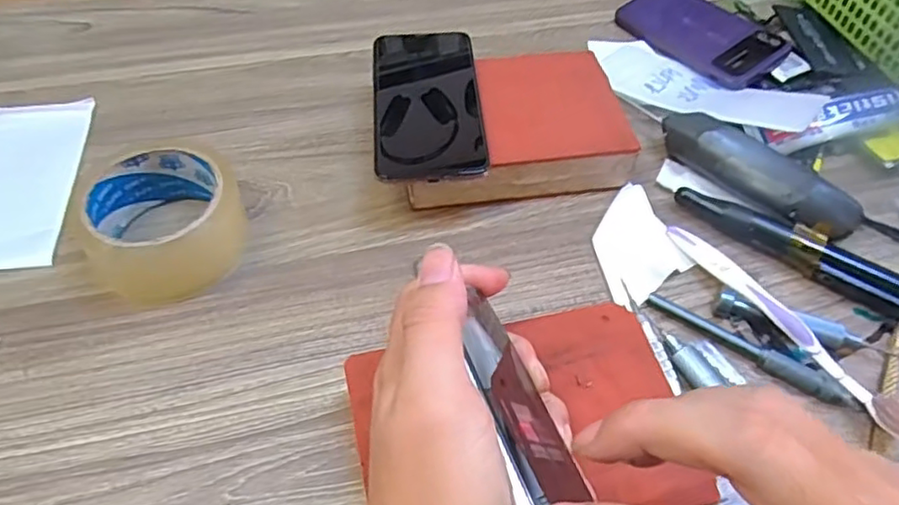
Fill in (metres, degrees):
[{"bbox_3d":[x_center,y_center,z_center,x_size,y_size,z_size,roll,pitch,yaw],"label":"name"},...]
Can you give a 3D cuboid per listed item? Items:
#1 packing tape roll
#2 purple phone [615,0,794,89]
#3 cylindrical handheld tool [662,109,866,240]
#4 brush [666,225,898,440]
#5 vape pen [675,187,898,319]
[{"bbox_3d":[-0.184,-0.025,0.414,0.092,0.050,0.094,1,52,-1],"label":"packing tape roll"},{"bbox_3d":[0.219,-0.196,0.573,0.072,0.013,0.145,-39,57,-11],"label":"purple phone"},{"bbox_3d":[0.214,-0.055,0.459,0.035,0.039,0.143,-31,59,-23],"label":"cylindrical handheld tool"},{"bbox_3d":[0.198,0.040,0.389,0.017,0.027,0.181,-24,57,-19],"label":"brush"},{"bbox_3d":[0.225,-0.001,0.424,0.160,0.021,0.023,29,57,20],"label":"vape pen"}]

